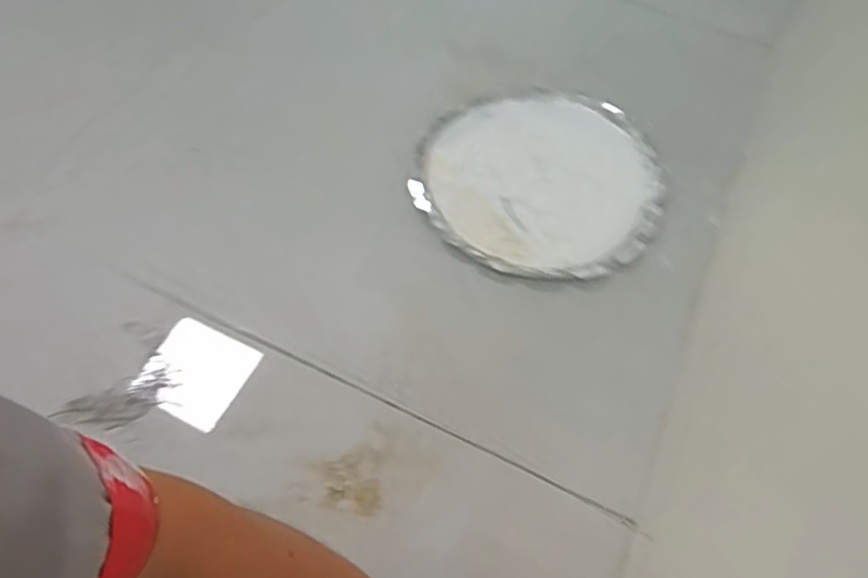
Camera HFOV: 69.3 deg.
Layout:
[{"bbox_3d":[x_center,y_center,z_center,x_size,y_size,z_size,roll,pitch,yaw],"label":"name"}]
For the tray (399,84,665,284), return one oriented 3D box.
[{"bbox_3d":[0.135,-0.146,0.799,0.300,0.020,0.302,2,54,-3],"label":"tray"}]

